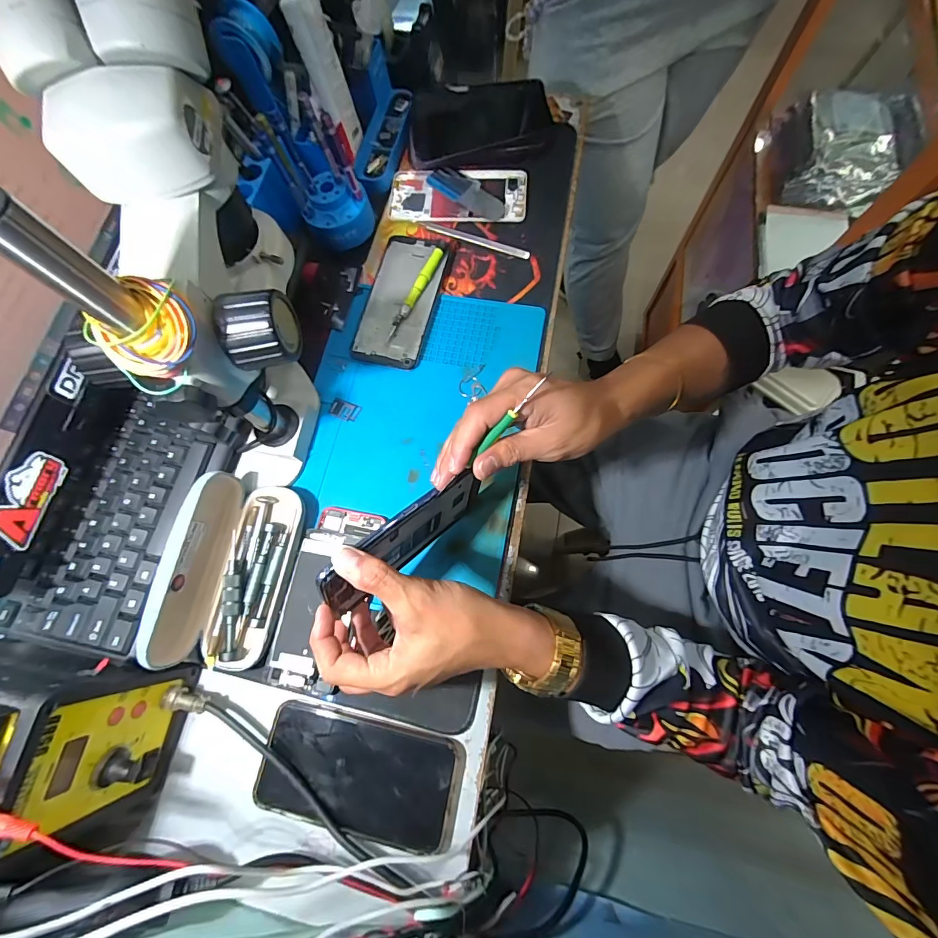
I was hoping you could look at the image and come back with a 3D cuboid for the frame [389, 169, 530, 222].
[{"bbox_3d":[-0.013,-0.335,0.508,0.166,0.014,0.084,1,72,4],"label":"frame"}]

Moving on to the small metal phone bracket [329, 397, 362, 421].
[{"bbox_3d":[-0.131,-0.062,0.438,0.031,0.004,0.020,19,75,9],"label":"small metal phone bracket"}]

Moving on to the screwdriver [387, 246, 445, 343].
[{"bbox_3d":[-0.058,-0.192,0.458,0.011,0.016,0.115,26,76,7],"label":"screwdriver"}]

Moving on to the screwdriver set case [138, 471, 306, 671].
[{"bbox_3d":[-0.212,0.087,0.363,0.096,0.062,0.161,7,74,5],"label":"screwdriver set case"}]

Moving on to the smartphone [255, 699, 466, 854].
[{"bbox_3d":[-0.088,0.248,0.338,0.161,0.012,0.078,9,75,2],"label":"smartphone"}]

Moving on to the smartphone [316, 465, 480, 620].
[{"bbox_3d":[-0.049,0.052,0.334,0.012,0.077,0.151,40,58,22],"label":"smartphone"}]

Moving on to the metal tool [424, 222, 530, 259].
[{"bbox_3d":[0.009,-0.269,0.491,0.129,0.005,0.009,20,76,9],"label":"metal tool"}]

